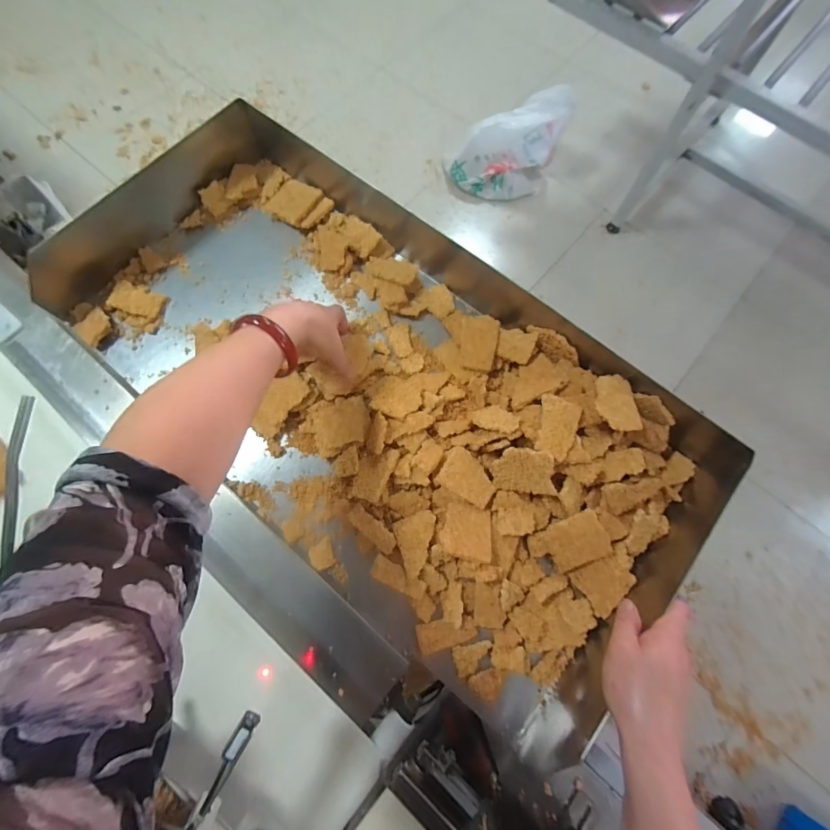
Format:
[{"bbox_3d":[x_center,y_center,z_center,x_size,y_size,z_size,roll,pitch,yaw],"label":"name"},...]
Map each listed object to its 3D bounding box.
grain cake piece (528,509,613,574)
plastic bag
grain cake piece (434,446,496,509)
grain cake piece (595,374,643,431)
[{"bbox_3d":[0.177,0.149,0.456,0.084,0.009,0.053,-30,77,15],"label":"grain cake piece"},{"bbox_3d":[0.319,-0.956,1.429,0.385,0.301,0.195,-4,73,-2],"label":"plastic bag"},{"bbox_3d":[0.065,0.074,0.478,0.067,0.012,0.051,25,75,7],"label":"grain cake piece"},{"bbox_3d":[0.228,-0.014,0.450,0.042,0.009,0.067,-12,74,-4],"label":"grain cake piece"}]

